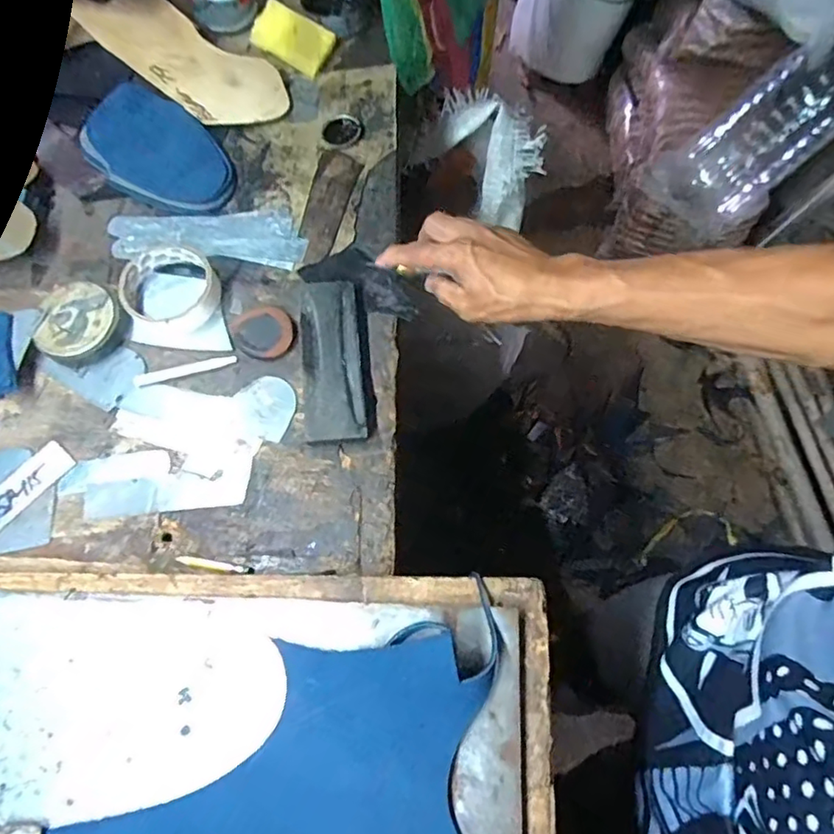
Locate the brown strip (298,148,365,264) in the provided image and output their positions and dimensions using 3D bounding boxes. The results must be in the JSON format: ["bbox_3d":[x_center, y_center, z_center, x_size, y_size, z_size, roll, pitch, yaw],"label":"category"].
[{"bbox_3d":[-0.094,-0.218,0.605,0.047,0.007,0.133,10,72,15],"label":"brown strip"}]

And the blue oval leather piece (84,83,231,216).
[{"bbox_3d":[-0.263,-0.273,0.608,0.149,0.007,0.106,22,82,-7],"label":"blue oval leather piece"}]

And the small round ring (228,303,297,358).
[{"bbox_3d":[-0.139,-0.079,0.531,0.051,0.010,0.055,0,71,-1],"label":"small round ring"}]

